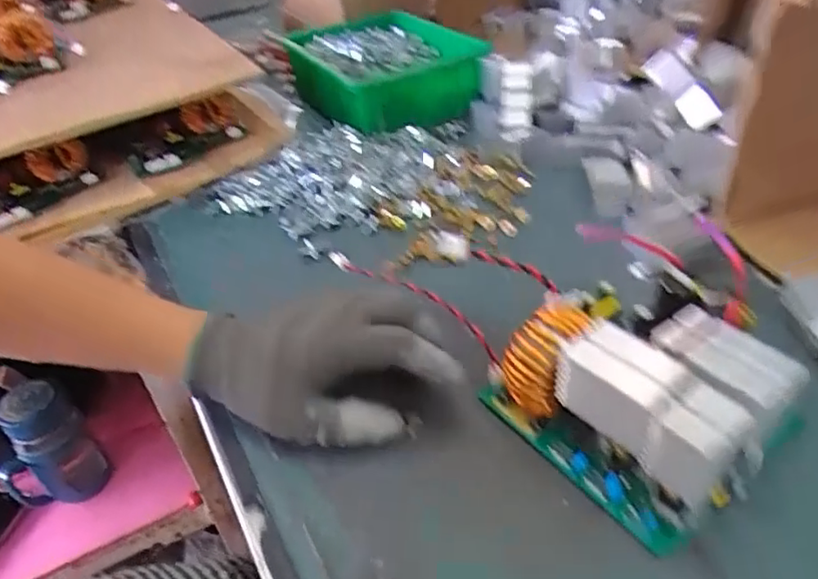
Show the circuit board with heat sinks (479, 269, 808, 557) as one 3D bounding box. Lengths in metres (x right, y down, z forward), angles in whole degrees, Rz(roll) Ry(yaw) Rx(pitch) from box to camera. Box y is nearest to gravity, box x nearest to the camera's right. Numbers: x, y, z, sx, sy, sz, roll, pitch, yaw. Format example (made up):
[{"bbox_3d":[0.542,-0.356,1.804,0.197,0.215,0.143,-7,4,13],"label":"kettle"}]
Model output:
[{"bbox_3d":[0.119,0.044,0.314,0.109,0.074,0.136,-28,42,-23],"label":"circuit board with heat sinks"}]

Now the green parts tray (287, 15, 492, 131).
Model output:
[{"bbox_3d":[-0.035,-0.267,0.727,0.178,0.067,0.264,-20,40,-15],"label":"green parts tray"}]

